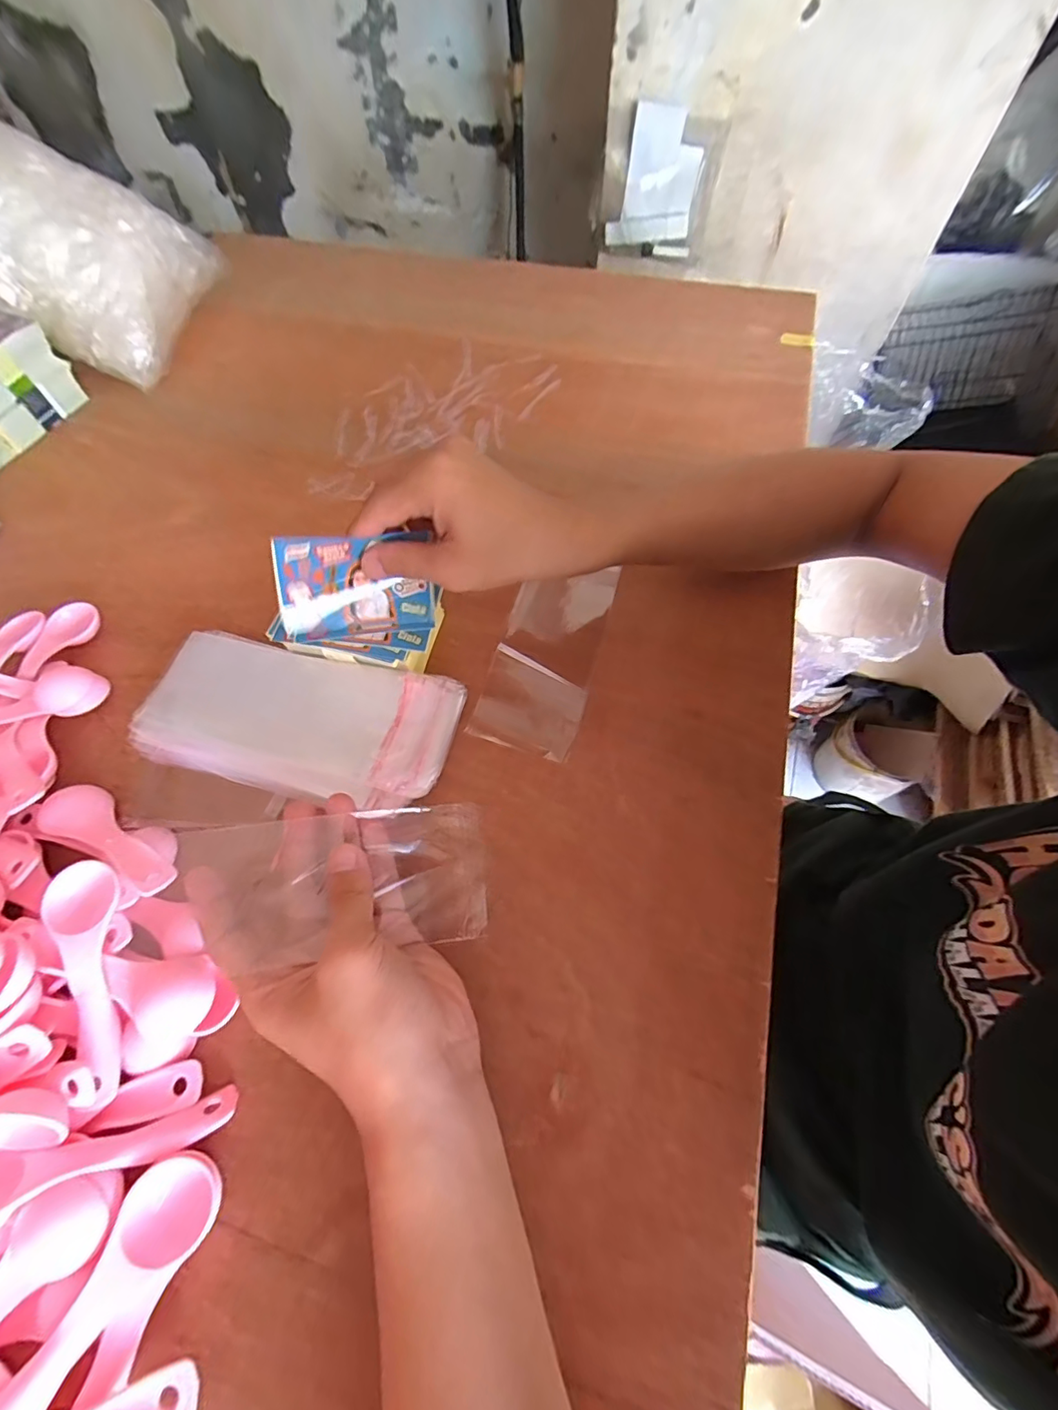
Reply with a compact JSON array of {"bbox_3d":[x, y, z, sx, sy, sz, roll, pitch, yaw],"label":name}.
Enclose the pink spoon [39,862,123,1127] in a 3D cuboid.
[{"bbox_3d":[-0.225,0.139,0.260,0.031,0.016,0.116,-18,63,-7],"label":"pink spoon"}]

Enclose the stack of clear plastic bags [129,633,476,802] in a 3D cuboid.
[{"bbox_3d":[-0.155,0.010,0.349,0.208,0.027,0.096,12,63,9],"label":"stack of clear plastic bags"}]

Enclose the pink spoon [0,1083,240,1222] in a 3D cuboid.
[{"bbox_3d":[-0.198,0.206,0.231,0.115,0.022,0.029,-6,60,-21],"label":"pink spoon"}]

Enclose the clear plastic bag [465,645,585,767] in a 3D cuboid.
[{"bbox_3d":[0.001,-0.003,0.358,0.072,0.011,0.072,14,64,10],"label":"clear plastic bag"}]

